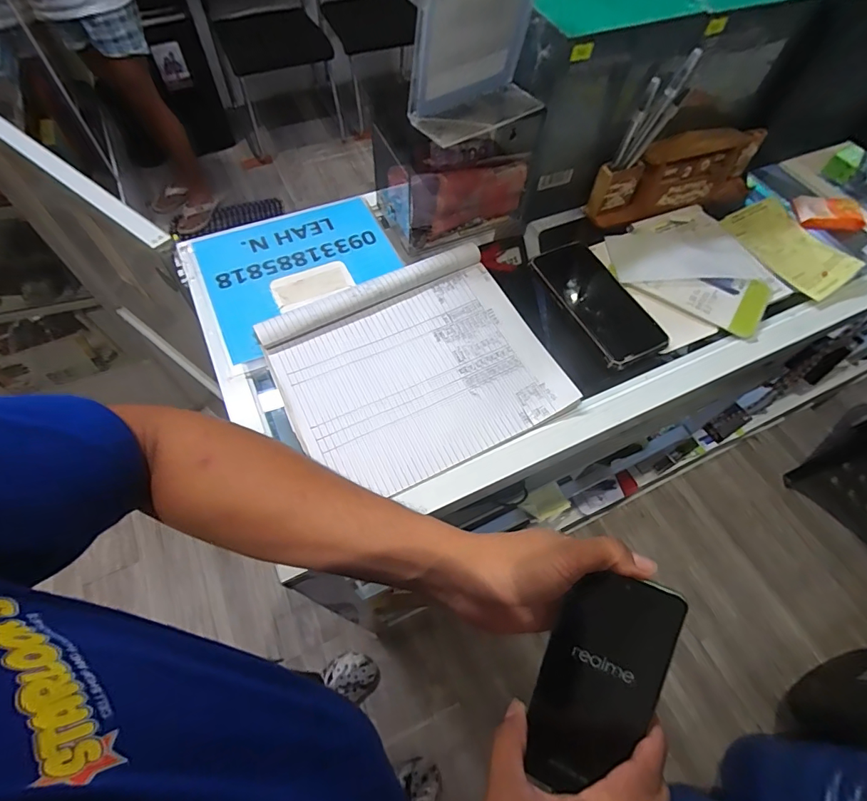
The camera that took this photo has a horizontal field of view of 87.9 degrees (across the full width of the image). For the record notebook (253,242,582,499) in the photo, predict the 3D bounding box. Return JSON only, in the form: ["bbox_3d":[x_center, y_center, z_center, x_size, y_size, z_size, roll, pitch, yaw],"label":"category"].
[{"bbox_3d":[-0.019,-0.036,0.435,0.244,0.022,0.205,-23,63,-14],"label":"record notebook"}]

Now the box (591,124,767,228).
[{"bbox_3d":[0.312,-0.279,0.573,0.255,0.095,0.052,-15,62,-10],"label":"box"}]

